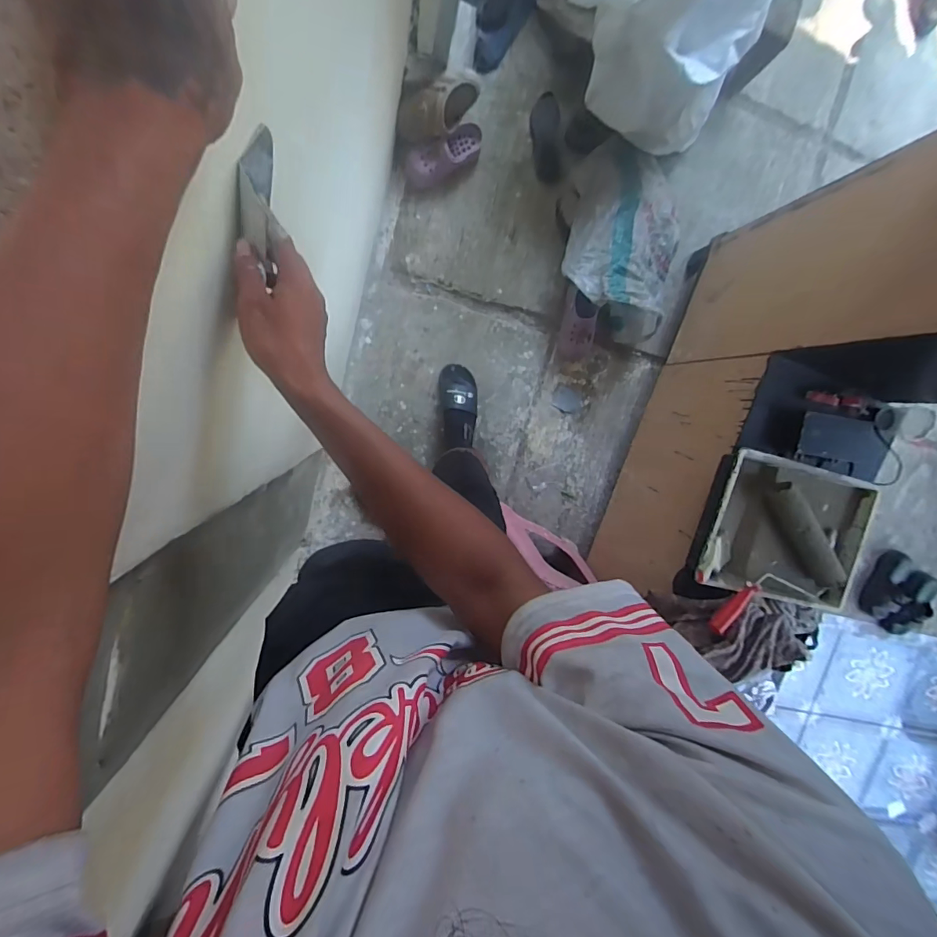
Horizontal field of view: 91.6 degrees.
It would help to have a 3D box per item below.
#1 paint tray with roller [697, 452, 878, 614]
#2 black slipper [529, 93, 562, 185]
[{"bbox_3d":[0.660,0.133,0.940,0.381,0.077,0.280,15,97,-10],"label":"paint tray with roller"},{"bbox_3d":[0.214,-0.912,1.255,0.078,0.032,0.231,-1,99,-8],"label":"black slipper"}]

